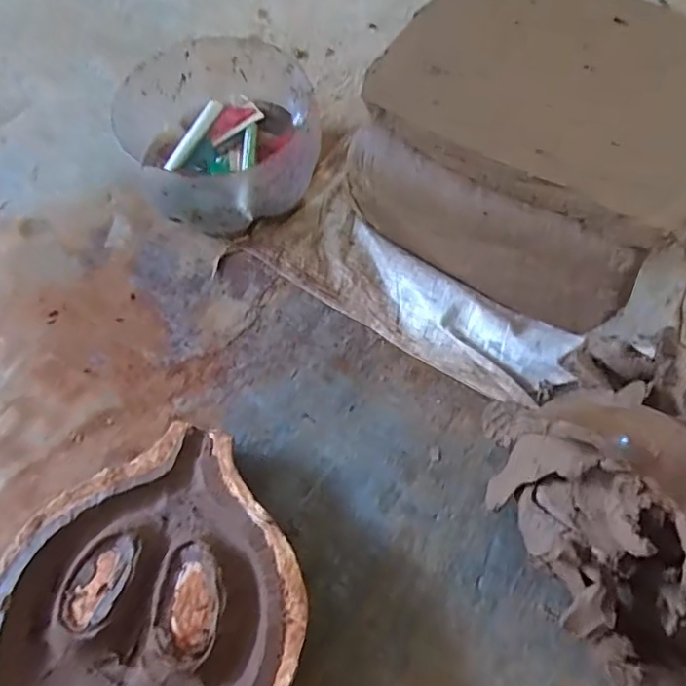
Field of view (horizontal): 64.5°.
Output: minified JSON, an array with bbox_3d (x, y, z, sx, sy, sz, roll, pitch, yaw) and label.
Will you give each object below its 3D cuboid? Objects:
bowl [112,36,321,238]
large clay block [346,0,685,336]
[{"bbox_3d":[-0.151,-0.260,0.701,0.225,0.118,0.249,-15,65,-3],"label":"bowl"},{"bbox_3d":[0.199,-0.204,0.591,0.327,0.231,0.241,33,71,17],"label":"large clay block"}]

